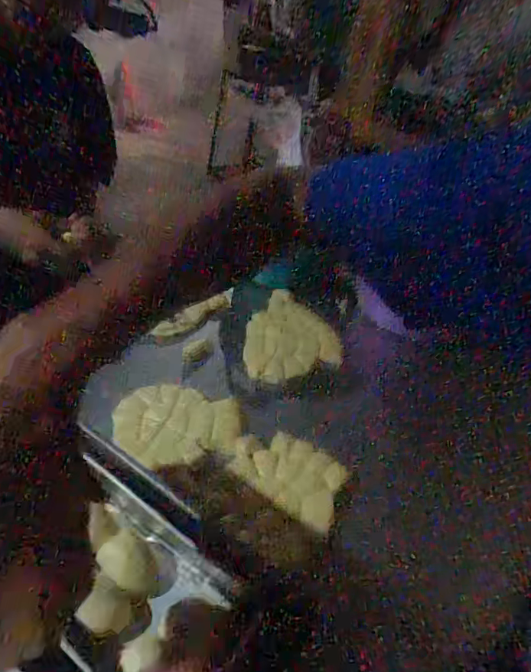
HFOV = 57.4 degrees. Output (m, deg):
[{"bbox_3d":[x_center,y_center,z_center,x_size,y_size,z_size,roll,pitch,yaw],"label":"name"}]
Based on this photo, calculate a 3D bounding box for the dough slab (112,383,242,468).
[{"bbox_3d":[-0.131,0.129,0.731,0.183,0.015,0.145,-5,38,-10],"label":"dough slab"}]

